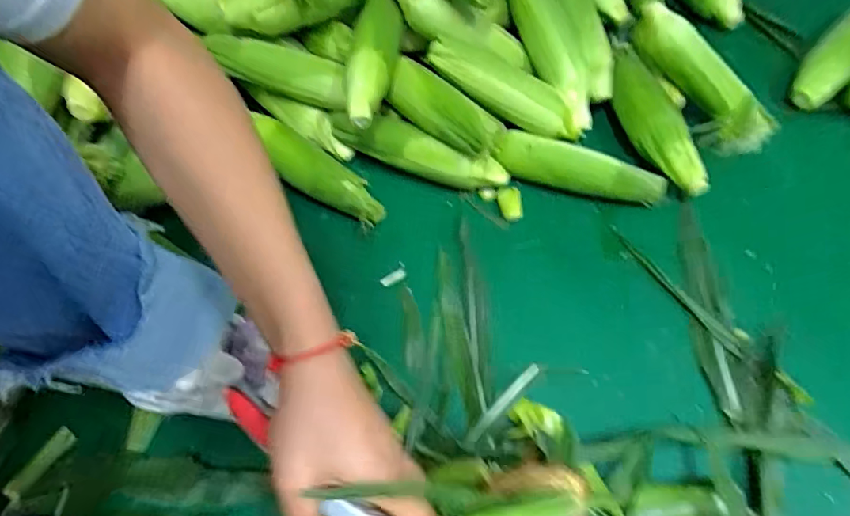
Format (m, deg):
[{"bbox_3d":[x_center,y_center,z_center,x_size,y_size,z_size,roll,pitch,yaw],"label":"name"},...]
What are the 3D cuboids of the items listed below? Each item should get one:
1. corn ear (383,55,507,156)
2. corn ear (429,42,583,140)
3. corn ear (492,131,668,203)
[{"bbox_3d":[0.020,-0.179,0.573,0.160,0.052,0.058,36,68,20],"label":"corn ear"},{"bbox_3d":[0.097,-0.204,0.574,0.204,0.041,0.053,30,65,0],"label":"corn ear"},{"bbox_3d":[0.185,-0.107,0.584,0.200,0.053,0.045,11,61,8],"label":"corn ear"}]

